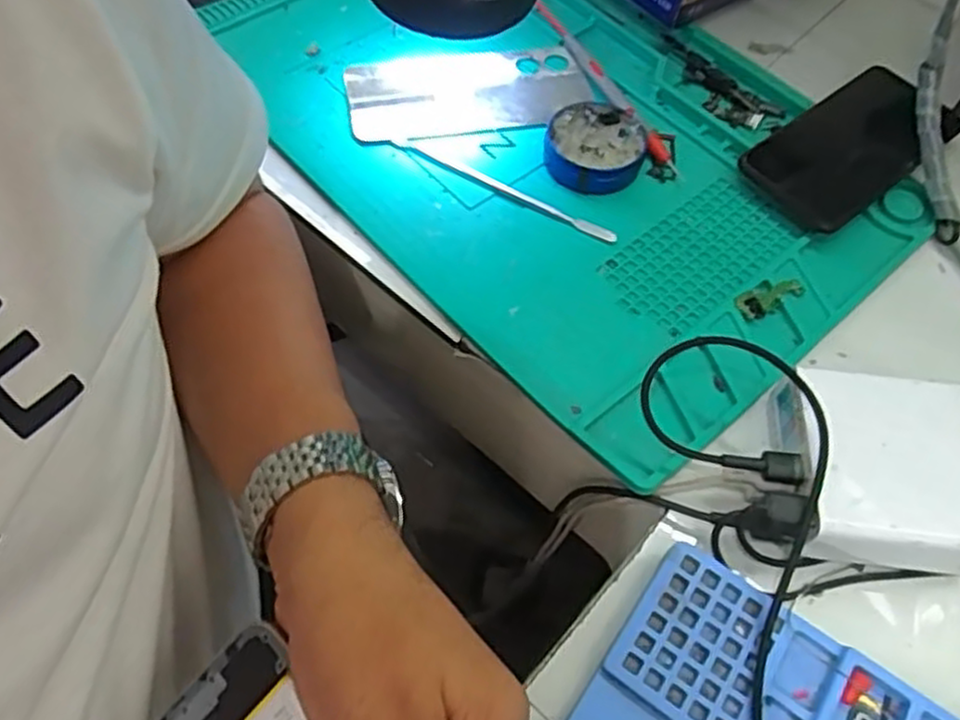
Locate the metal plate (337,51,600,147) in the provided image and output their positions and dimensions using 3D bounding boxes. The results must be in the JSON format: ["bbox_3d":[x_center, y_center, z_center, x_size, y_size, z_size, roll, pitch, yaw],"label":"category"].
[{"bbox_3d":[-0.008,-0.181,0.498,0.158,0.006,0.073,-11,61,-10],"label":"metal plate"}]

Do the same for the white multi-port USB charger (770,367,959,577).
[{"bbox_3d":[0.190,0.052,0.352,0.088,0.040,0.083,8,59,1],"label":"white multi-port USB charger"}]

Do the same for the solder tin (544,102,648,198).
[{"bbox_3d":[0.073,-0.133,0.464,0.059,0.019,0.059,2,59,-3],"label":"solder tin"}]

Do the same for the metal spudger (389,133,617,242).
[{"bbox_3d":[0.012,-0.109,0.457,0.158,0.004,0.012,29,62,13],"label":"metal spudger"}]

